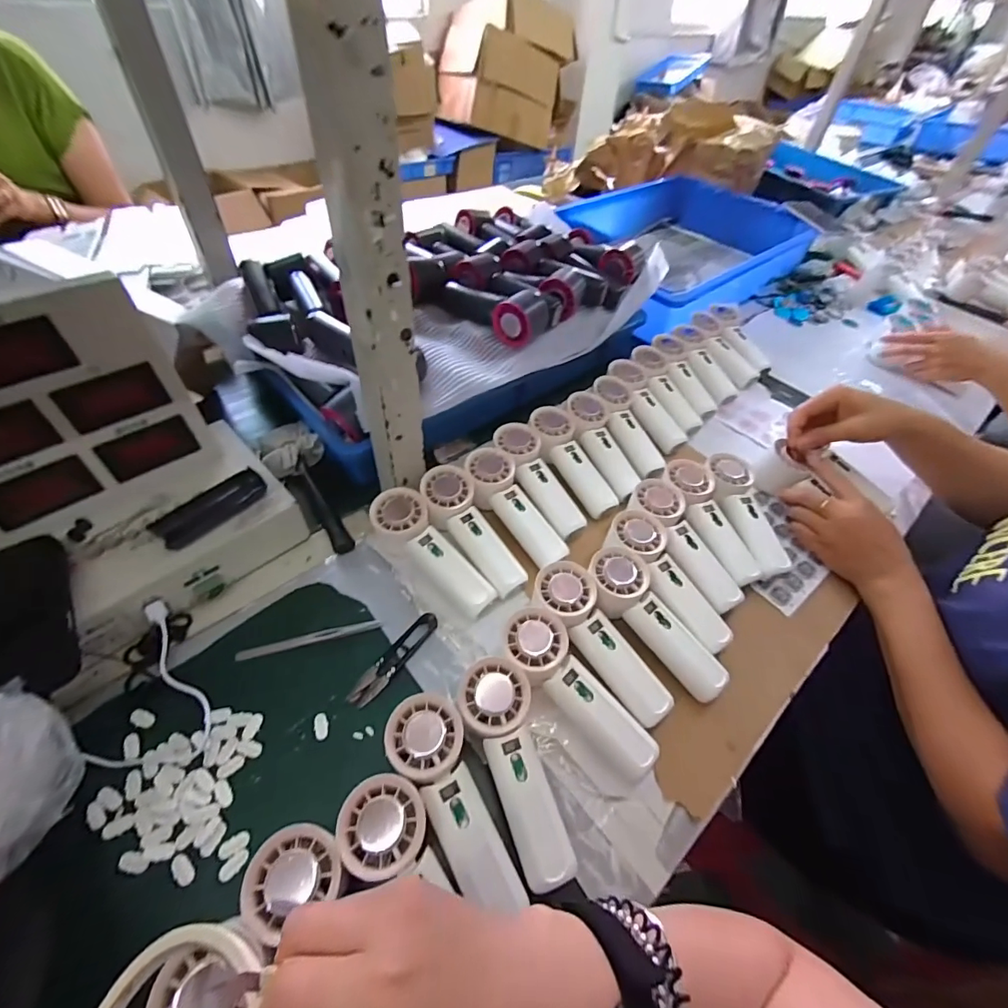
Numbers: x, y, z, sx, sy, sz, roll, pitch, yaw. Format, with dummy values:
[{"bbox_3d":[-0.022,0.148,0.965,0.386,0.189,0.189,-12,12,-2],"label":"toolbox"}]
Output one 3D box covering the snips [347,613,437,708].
[{"bbox_3d":[-0.101,0.142,0.431,0.024,0.010,0.101,30,53,20],"label":"snips"}]

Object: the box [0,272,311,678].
[{"bbox_3d":[-0.339,-0.024,0.410,0.190,0.225,0.216,29,53,19],"label":"box"}]

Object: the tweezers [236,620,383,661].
[{"bbox_3d":[-0.182,0.126,0.439,0.125,0.006,0.014,-13,51,-16],"label":"tweezers"}]

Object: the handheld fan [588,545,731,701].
[{"bbox_3d":[0.136,0.118,0.442,0.065,0.056,0.156,-25,56,-24],"label":"handheld fan"}]

